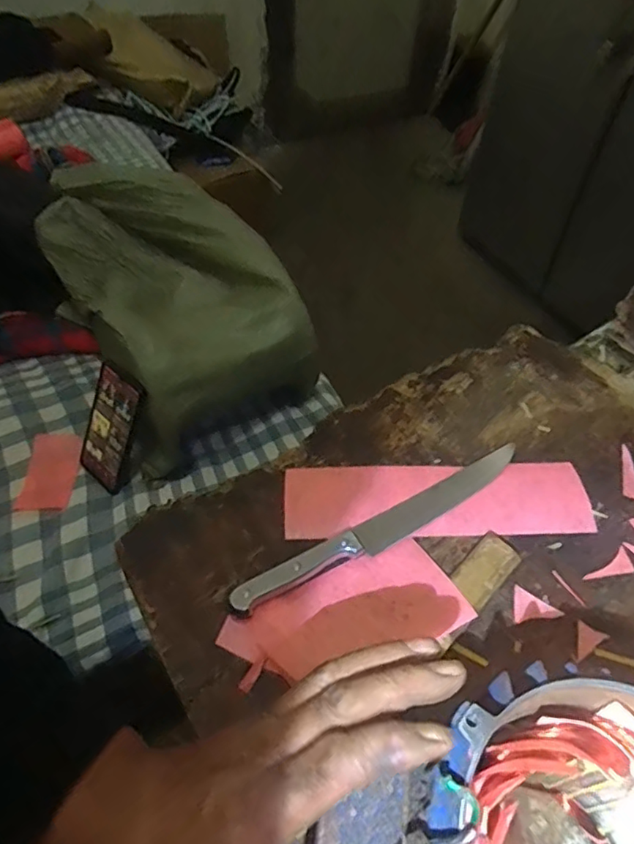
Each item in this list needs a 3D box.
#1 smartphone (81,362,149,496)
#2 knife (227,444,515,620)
[{"bbox_3d":[-0.260,0.008,0.713,0.077,0.171,0.016,38,29,15],"label":"smartphone"},{"bbox_3d":[0.062,0.088,0.478,0.290,0.015,0.029,-25,56,-20],"label":"knife"}]

